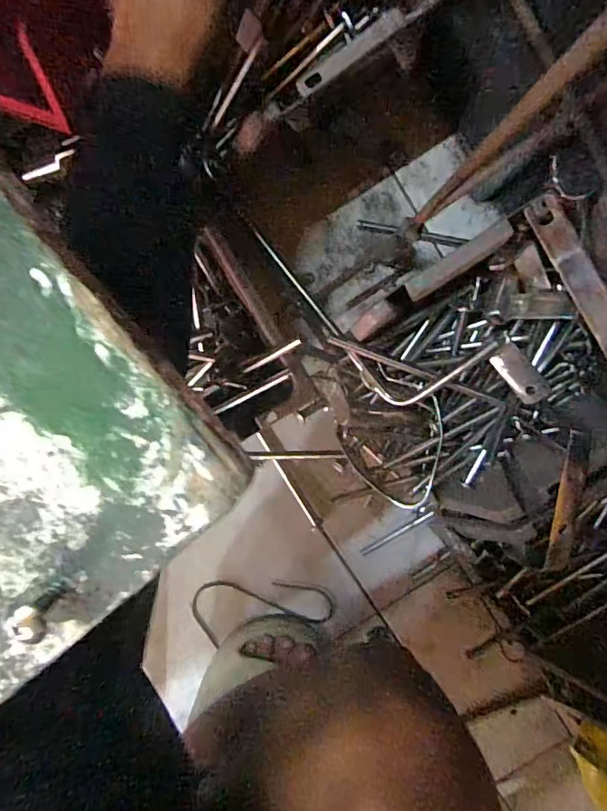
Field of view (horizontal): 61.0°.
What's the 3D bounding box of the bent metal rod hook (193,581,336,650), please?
[{"bbox_3d":[-0.052,0.251,0.655,0.173,0.006,0.081,-14,94,1],"label":"bent metal rod hook"}]

